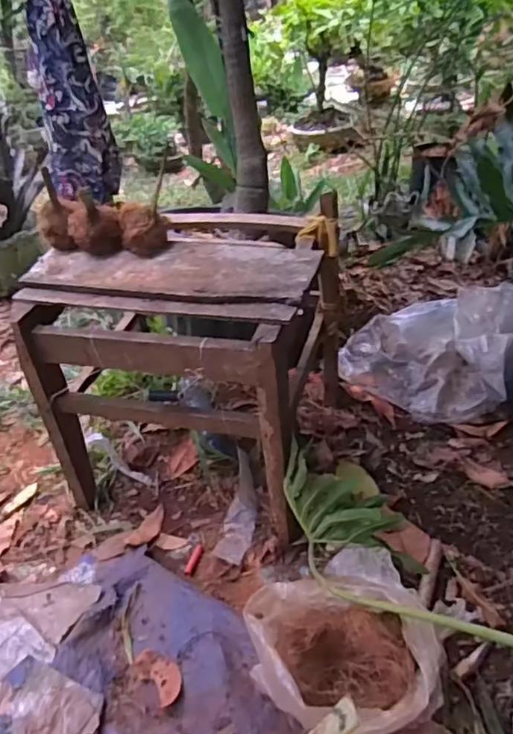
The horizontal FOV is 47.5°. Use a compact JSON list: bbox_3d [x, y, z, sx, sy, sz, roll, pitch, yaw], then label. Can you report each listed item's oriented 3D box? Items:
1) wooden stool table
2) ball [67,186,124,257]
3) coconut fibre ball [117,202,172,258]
[{"bbox_3d":[-0.111,-0.016,1.054,0.460,0.411,0.392,7,38,16],"label":"wooden stool table"},{"bbox_3d":[-0.270,-0.242,0.966,0.084,0.096,0.068,-14,37,-12],"label":"ball"},{"bbox_3d":[-0.181,-0.225,0.952,0.078,0.072,0.067,-11,36,-8],"label":"coconut fibre ball"}]

